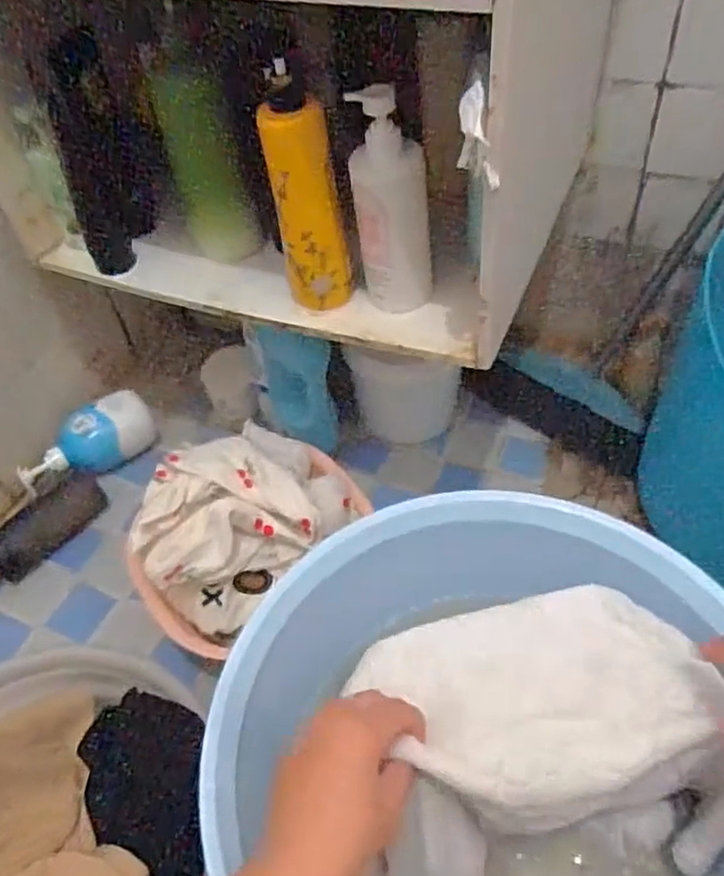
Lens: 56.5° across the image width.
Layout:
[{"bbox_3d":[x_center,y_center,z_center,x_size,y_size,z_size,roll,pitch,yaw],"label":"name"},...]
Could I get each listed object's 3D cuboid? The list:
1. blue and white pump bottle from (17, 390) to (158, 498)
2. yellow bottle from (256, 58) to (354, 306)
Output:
[{"bbox_3d":[-0.395,0.011,0.976,0.074,0.078,0.196,31,61,32],"label":"blue and white pump bottle"},{"bbox_3d":[-0.053,-0.218,0.634,0.064,0.198,0.055,-8,48,4],"label":"yellow bottle"}]

